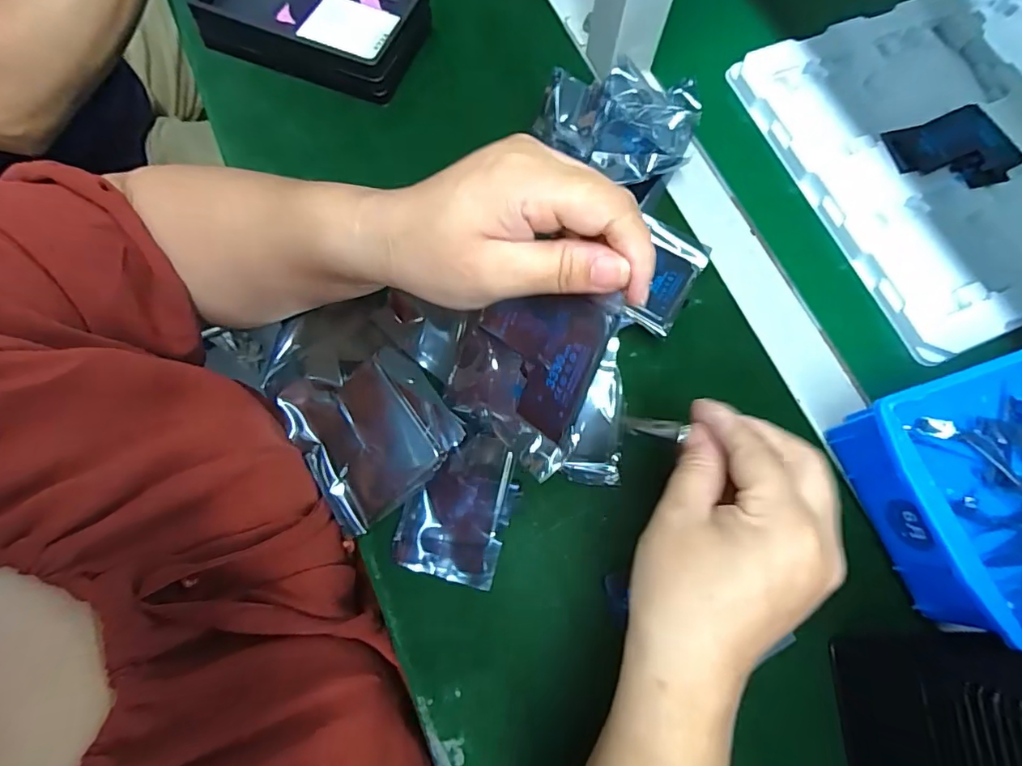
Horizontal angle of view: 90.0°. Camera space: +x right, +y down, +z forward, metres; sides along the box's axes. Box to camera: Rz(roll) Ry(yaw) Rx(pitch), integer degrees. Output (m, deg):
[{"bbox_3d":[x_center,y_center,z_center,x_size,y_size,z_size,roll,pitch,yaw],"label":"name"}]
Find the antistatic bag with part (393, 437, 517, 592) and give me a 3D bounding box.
[{"bbox_3d":[-0.032,0.073,0.316,0.059,0.011,0.090,18,63,-7],"label":"antistatic bag with part"}]

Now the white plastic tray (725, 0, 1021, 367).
[{"bbox_3d":[0.375,-0.194,0.397,0.315,0.019,0.272,-22,74,-8],"label":"white plastic tray"}]

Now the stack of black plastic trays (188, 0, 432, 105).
[{"bbox_3d":[-0.153,-0.286,0.403,0.161,0.042,0.096,25,74,6],"label":"stack of black plastic trays"}]

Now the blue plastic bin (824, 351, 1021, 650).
[{"bbox_3d":[0.311,0.048,0.298,0.201,0.059,0.129,-18,74,-7],"label":"blue plastic bin"}]

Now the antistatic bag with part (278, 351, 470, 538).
[{"bbox_3d":[-0.087,0.028,0.318,0.088,0.019,0.101,-34,76,-11],"label":"antistatic bag with part"}]

